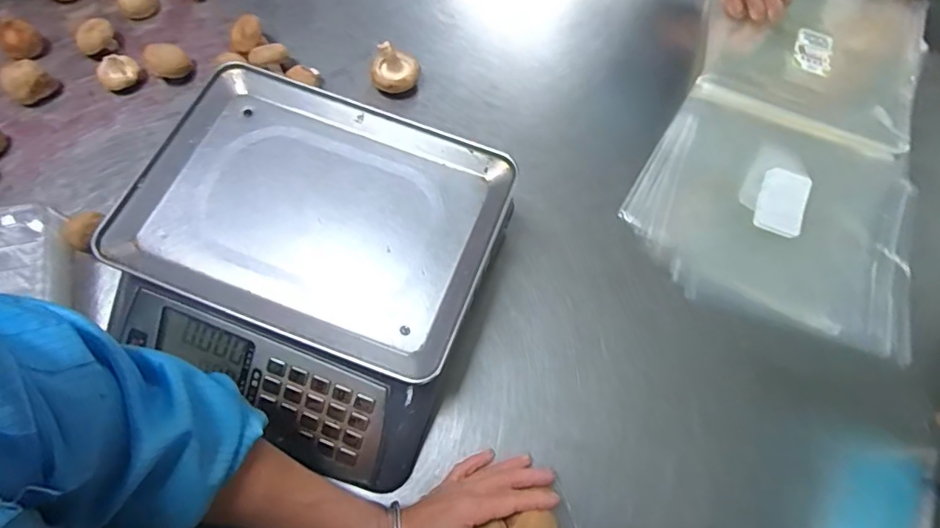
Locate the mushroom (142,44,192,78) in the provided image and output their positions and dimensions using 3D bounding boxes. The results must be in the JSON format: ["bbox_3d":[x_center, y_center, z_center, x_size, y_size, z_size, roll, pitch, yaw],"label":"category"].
[{"bbox_3d":[-0.377,-0.252,0.650,0.045,0.035,0.037,-36,76,-16],"label":"mushroom"}]

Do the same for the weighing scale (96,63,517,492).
[{"bbox_3d":[-0.159,0.003,0.532,0.328,0.134,0.323,23,69,4],"label":"weighing scale"}]

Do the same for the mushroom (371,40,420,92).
[{"bbox_3d":[-0.095,-0.247,0.665,0.063,0.051,0.059,-7,71,-8],"label":"mushroom"}]

